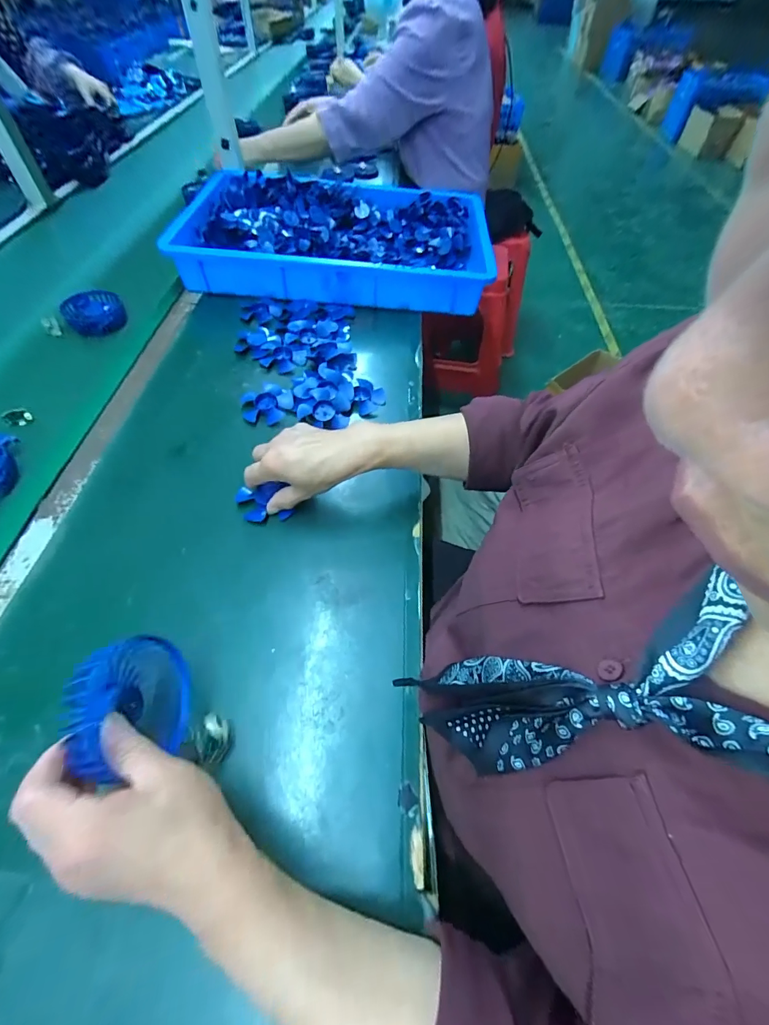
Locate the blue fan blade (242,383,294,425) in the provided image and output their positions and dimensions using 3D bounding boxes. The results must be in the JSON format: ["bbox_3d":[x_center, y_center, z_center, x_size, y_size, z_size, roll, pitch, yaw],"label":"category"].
[{"bbox_3d":[-0.164,-0.152,0.558,0.069,0.013,0.069,-11,57,-9],"label":"blue fan blade"}]

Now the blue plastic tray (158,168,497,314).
[{"bbox_3d":[-0.079,-0.540,0.769,0.559,0.090,0.373,4,56,1],"label":"blue plastic tray"}]

